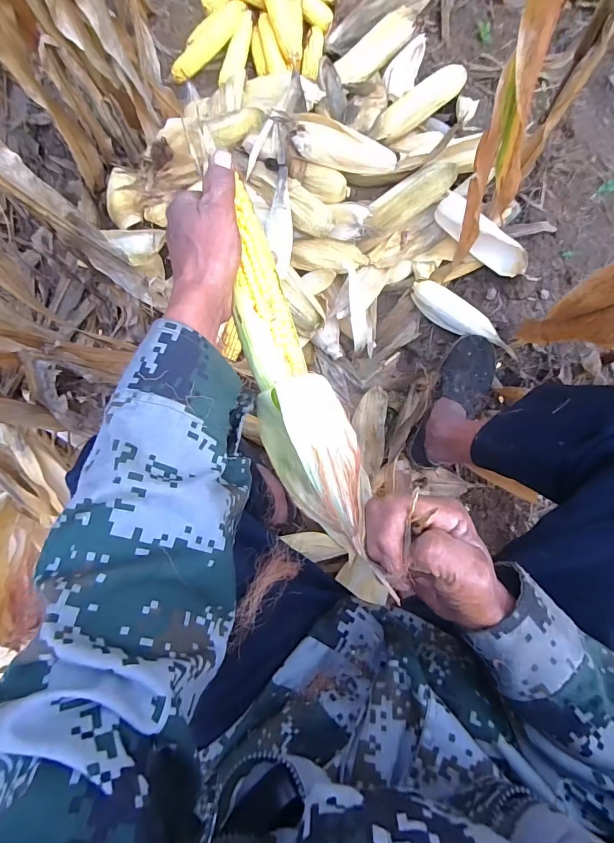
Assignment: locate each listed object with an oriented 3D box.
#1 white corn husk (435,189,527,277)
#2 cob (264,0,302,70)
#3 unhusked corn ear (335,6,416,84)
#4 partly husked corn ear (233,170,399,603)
[{"bbox_3d":[0.337,-0.354,0.779,0.205,0.060,0.058,43,89,10],"label":"white corn husk"},{"bbox_3d":[-0.057,-0.925,0.923,0.055,0.051,0.221,-16,81,4],"label":"cob"},{"bbox_3d":[0.155,-0.838,0.902,0.204,0.053,0.075,-35,80,1],"label":"unhusked corn ear"},{"bbox_3d":[-0.016,-0.025,0.356,0.085,0.056,0.347,-20,77,4],"label":"partly husked corn ear"}]

